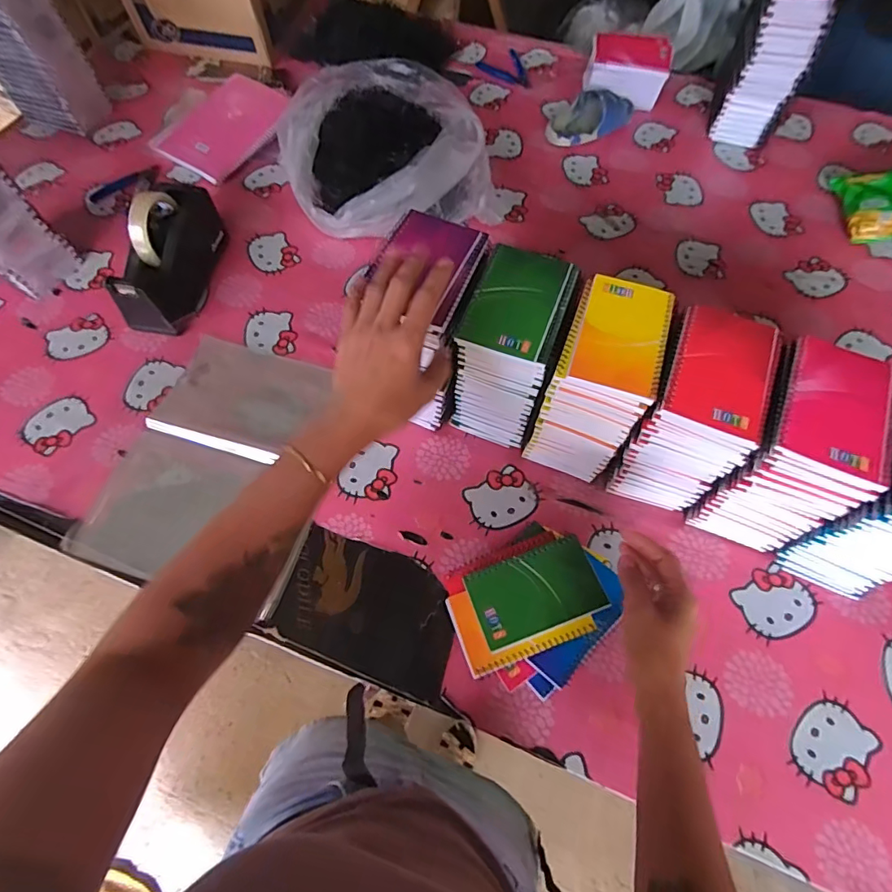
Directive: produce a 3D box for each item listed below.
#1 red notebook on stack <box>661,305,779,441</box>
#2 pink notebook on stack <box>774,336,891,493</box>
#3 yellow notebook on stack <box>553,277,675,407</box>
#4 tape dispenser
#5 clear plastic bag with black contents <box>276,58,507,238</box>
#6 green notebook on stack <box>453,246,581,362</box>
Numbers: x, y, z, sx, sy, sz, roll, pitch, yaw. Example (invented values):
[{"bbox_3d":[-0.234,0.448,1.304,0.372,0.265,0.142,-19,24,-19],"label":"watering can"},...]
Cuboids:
[{"bbox_3d":[0.251,-0.071,0.450,0.085,0.009,0.127,20,66,9],"label":"red notebook on stack"},{"bbox_3d":[0.341,-0.034,0.430,0.086,0.010,0.125,24,66,11],"label":"pink notebook on stack"},{"bbox_3d":[0.163,-0.106,0.473,0.087,0.010,0.123,18,65,8],"label":"yellow notebook on stack"},{"bbox_3d":[-0.387,-0.269,0.695,0.076,0.121,0.224,7,64,3],"label":"tape dispenser"},{"bbox_3d":[-0.101,-0.483,0.808,0.305,0.102,0.353,-8,64,-4],"label":"clear plastic bag with black contents"},{"bbox_3d":[0.072,-0.142,0.487,0.088,0.011,0.126,18,65,8],"label":"green notebook on stack"}]

